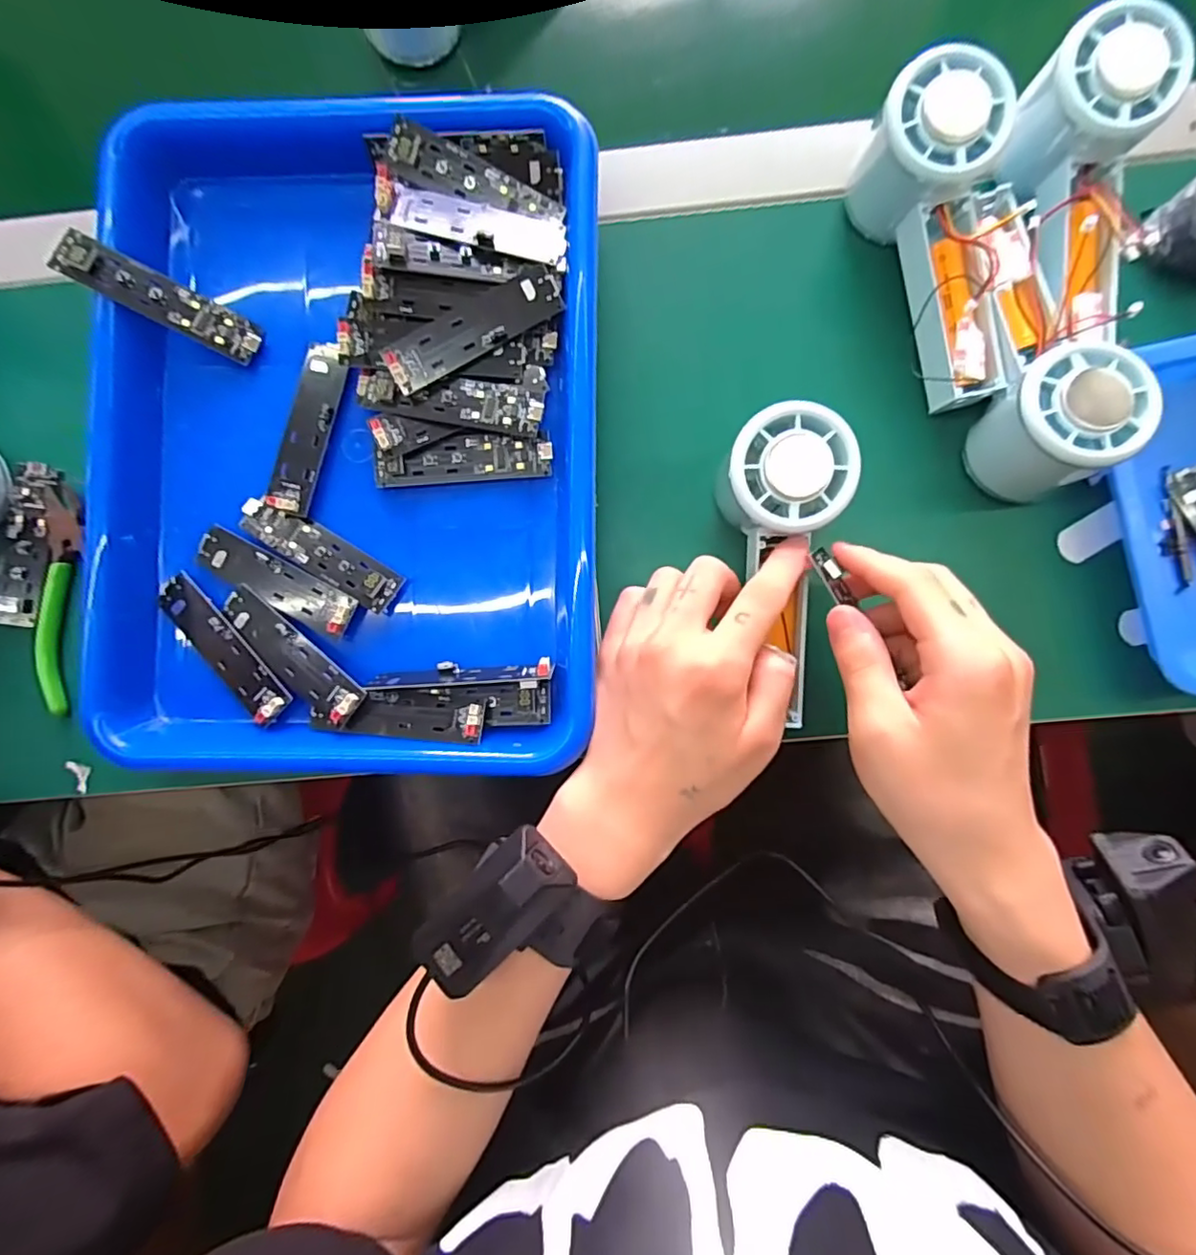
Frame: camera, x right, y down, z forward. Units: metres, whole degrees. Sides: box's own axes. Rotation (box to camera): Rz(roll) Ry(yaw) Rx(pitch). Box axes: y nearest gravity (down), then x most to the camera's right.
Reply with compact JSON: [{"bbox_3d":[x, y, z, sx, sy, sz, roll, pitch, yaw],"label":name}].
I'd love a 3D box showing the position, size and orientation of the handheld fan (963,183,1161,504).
[{"bbox_3d":[0.210,-0.137,0.289,0.063,0.059,0.138,-12,87,2],"label":"handheld fan"}]

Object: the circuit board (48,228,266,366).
[{"bbox_3d":[-0.221,-0.167,0.302,0.090,0.011,0.024,24,88,-17],"label":"circuit board"}]

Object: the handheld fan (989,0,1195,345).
[{"bbox_3d":[0.238,-0.212,0.291,0.058,0.048,0.140,-6,101,2],"label":"handheld fan"}]

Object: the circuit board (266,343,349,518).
[{"bbox_3d":[-0.153,-0.105,0.310,0.024,0.005,0.090,15,88,3],"label":"circuit board"}]

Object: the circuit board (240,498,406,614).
[{"bbox_3d":[-0.144,-0.040,0.305,0.089,0.008,0.024,31,89,4],"label":"circuit board"}]

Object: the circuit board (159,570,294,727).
[{"bbox_3d":[-0.196,0.011,0.305,0.024,0.007,0.093,-43,86,0],"label":"circuit board"}]

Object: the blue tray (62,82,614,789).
[{"bbox_3d":[-0.125,-0.097,0.301,0.246,0.038,0.329,0,87,2],"label":"blue tray"}]

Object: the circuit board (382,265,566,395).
[{"bbox_3d":[-0.062,-0.150,0.292,0.091,0.007,0.025,-30,86,1],"label":"circuit board"}]

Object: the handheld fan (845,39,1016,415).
[{"bbox_3d":[0.170,-0.189,0.299,0.054,0.052,0.150,-15,100,1],"label":"handheld fan"}]

